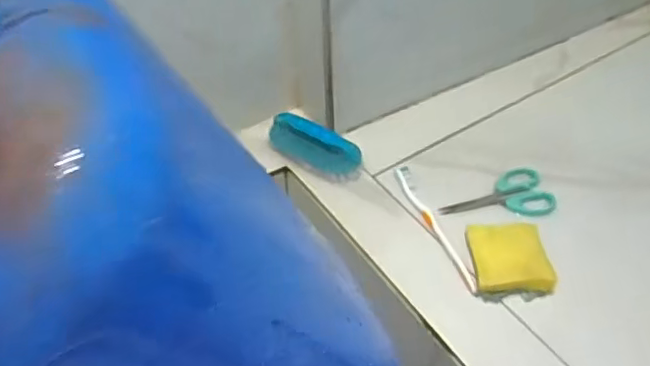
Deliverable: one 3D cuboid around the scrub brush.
[{"bbox_3d":[-0.012,-0.044,0.697,0.121,0.037,0.050,20,51,20],"label":"scrub brush"}]

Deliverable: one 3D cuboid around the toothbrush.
[{"bbox_3d":[0.112,0.043,0.632,0.018,0.008,0.174,-15,48,-11],"label":"toothbrush"}]

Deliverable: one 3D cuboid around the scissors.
[{"bbox_3d":[0.186,0.019,0.656,0.122,0.010,0.069,-13,47,-9],"label":"scissors"}]

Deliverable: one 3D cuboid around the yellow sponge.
[{"bbox_3d":[0.180,0.072,0.583,0.069,0.029,0.069,-4,47,-1],"label":"yellow sponge"}]

